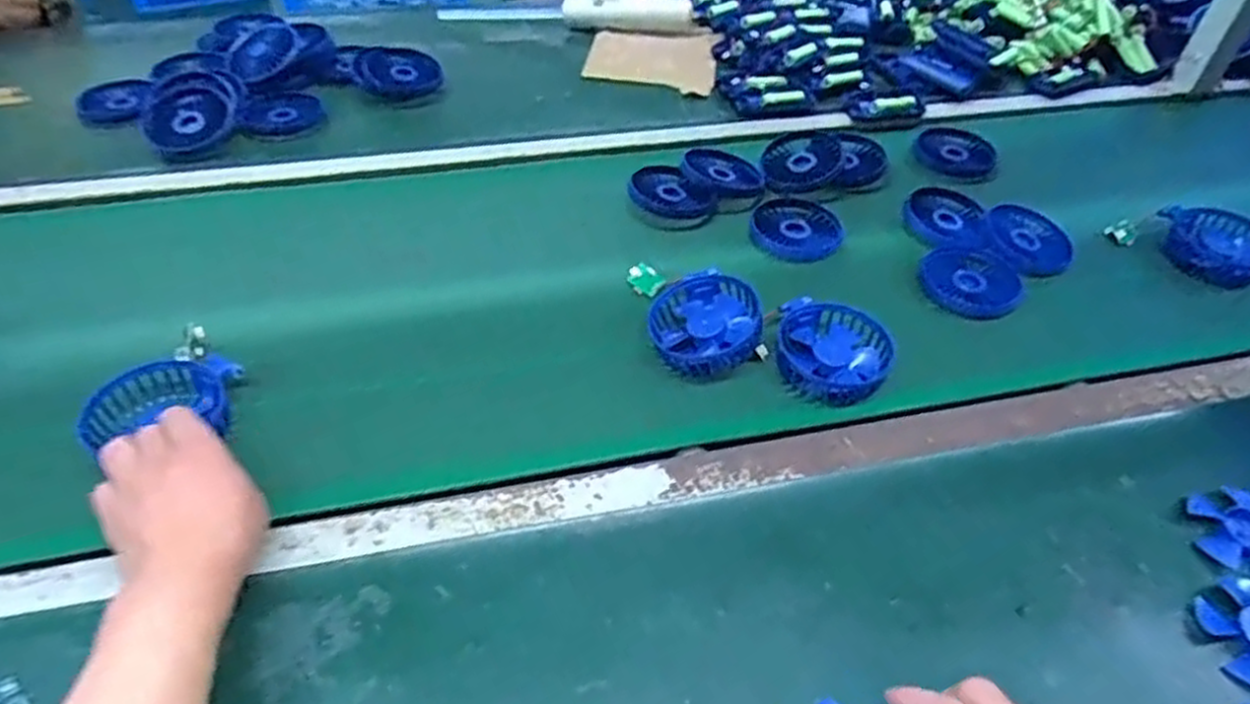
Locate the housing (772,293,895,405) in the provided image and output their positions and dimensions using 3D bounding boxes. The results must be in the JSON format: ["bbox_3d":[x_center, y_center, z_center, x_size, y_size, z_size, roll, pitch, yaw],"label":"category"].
[{"bbox_3d":[0.165,-0.003,0.630,0.086,0.025,0.097,17,48,10],"label":"housing"}]

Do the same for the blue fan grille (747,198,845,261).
[{"bbox_3d":[0.169,-0.120,0.773,0.086,0.022,0.086,3,47,-3],"label":"blue fan grille"}]

